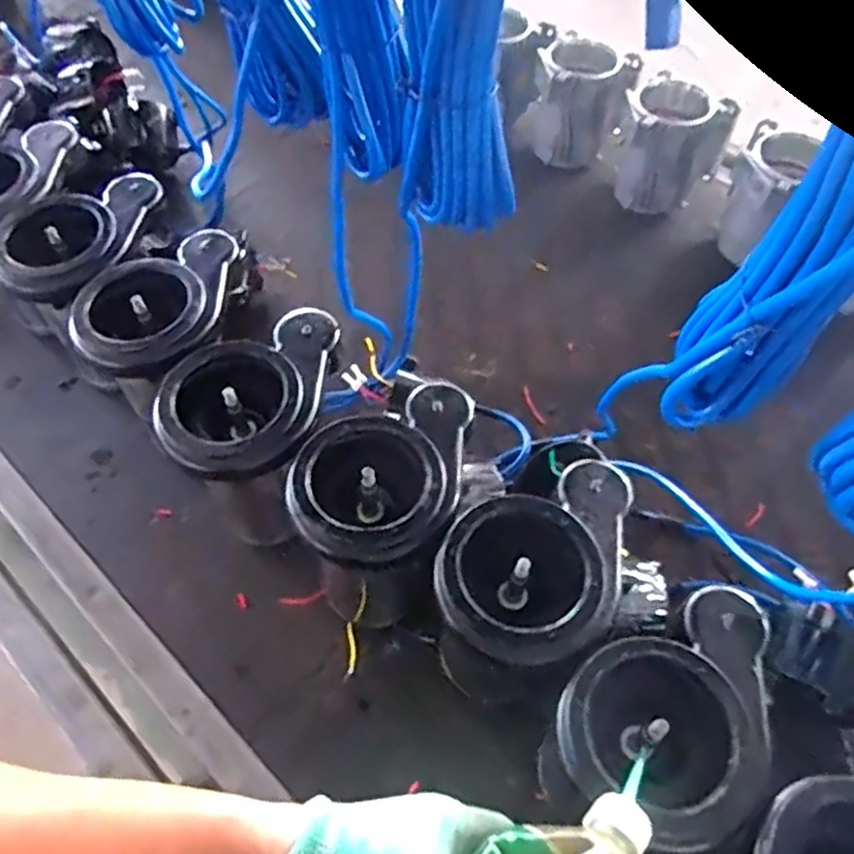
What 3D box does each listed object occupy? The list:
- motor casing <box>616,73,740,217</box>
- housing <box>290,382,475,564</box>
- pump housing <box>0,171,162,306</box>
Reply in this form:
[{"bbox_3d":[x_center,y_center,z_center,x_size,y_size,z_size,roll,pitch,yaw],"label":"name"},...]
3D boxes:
[{"bbox_3d":[0.306,-0.348,0.917,0.117,0.140,0.083,25,60,18],"label":"motor casing"},{"bbox_3d":[-0.032,0.035,0.558,0.126,0.066,0.161,9,56,7],"label":"housing"},{"bbox_3d":[-0.332,-0.191,0.693,0.125,0.042,0.167,20,58,14],"label":"pump housing"}]

